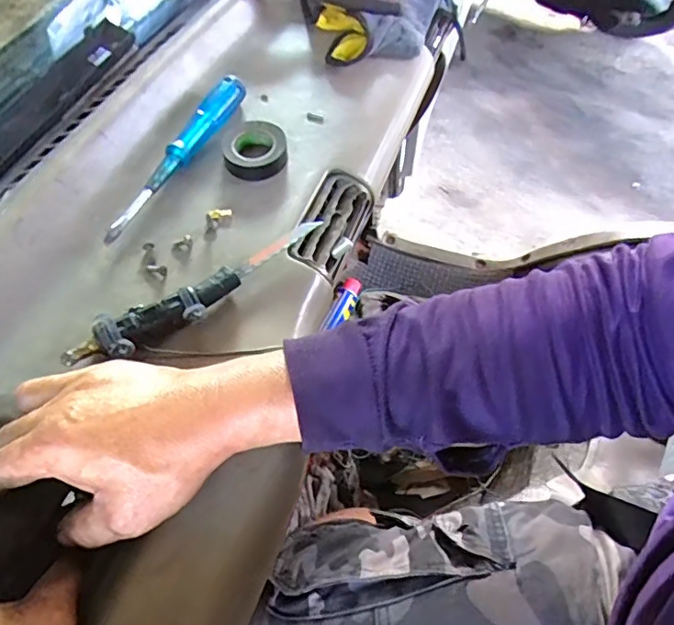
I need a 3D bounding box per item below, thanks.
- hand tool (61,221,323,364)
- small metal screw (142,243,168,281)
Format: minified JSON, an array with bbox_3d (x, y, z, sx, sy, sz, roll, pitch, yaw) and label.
[{"bbox_3d":[-0.093,-0.013,0.378,0.194,0.017,0.033,-31,63,-17],"label":"hand tool"},{"bbox_3d":[-0.143,-0.039,0.414,0.015,0.007,0.035,-27,62,-15],"label":"small metal screw"}]

